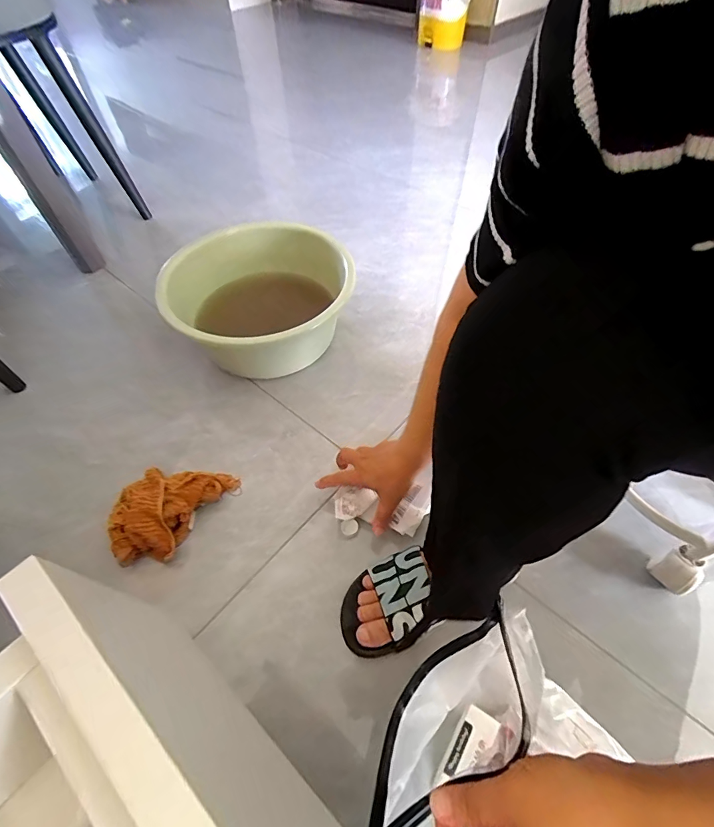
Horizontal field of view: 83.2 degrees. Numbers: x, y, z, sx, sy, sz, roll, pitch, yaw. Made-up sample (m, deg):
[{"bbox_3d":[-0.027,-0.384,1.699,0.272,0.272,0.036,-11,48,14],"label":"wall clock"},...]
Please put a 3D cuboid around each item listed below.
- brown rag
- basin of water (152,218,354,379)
[{"bbox_3d":[-0.288,0.137,0.610,0.113,0.054,0.179,29,59,19],"label":"brown rag"},{"bbox_3d":[-0.181,-0.208,0.787,0.337,0.157,0.330,0,54,0],"label":"basin of water"}]

